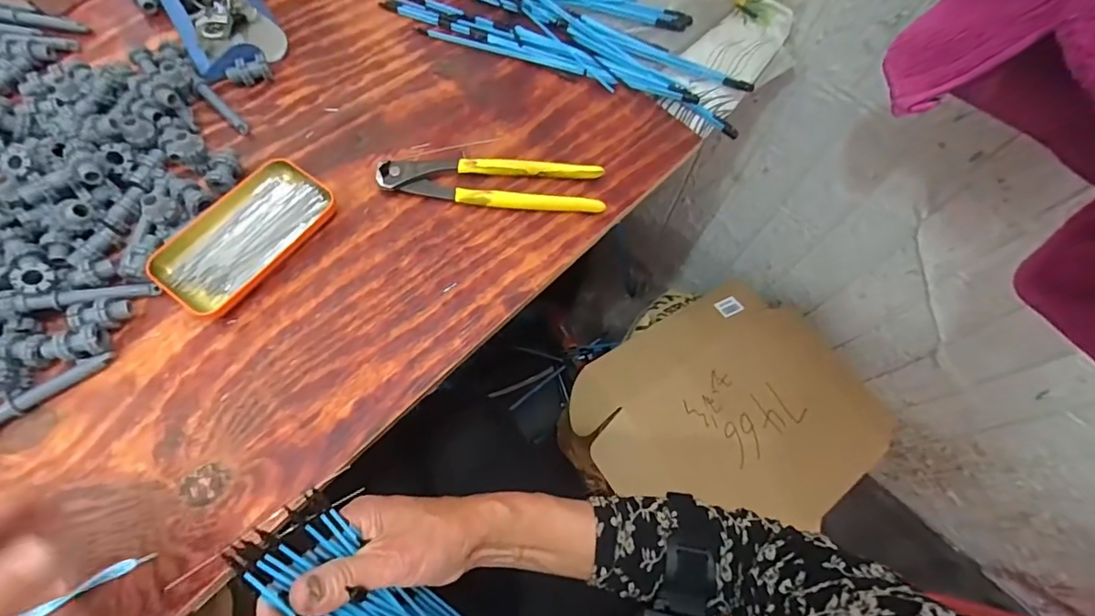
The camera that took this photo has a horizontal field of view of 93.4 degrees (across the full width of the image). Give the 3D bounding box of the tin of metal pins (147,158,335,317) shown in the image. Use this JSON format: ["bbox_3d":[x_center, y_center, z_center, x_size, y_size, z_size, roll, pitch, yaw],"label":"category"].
[{"bbox_3d":[-0.252,-0.062,0.431,0.076,0.017,0.142,34,69,12],"label":"tin of metal pins"}]

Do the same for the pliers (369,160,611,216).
[{"bbox_3d":[-0.050,-0.113,0.470,0.199,0.018,0.047,4,66,-1],"label":"pliers"}]

